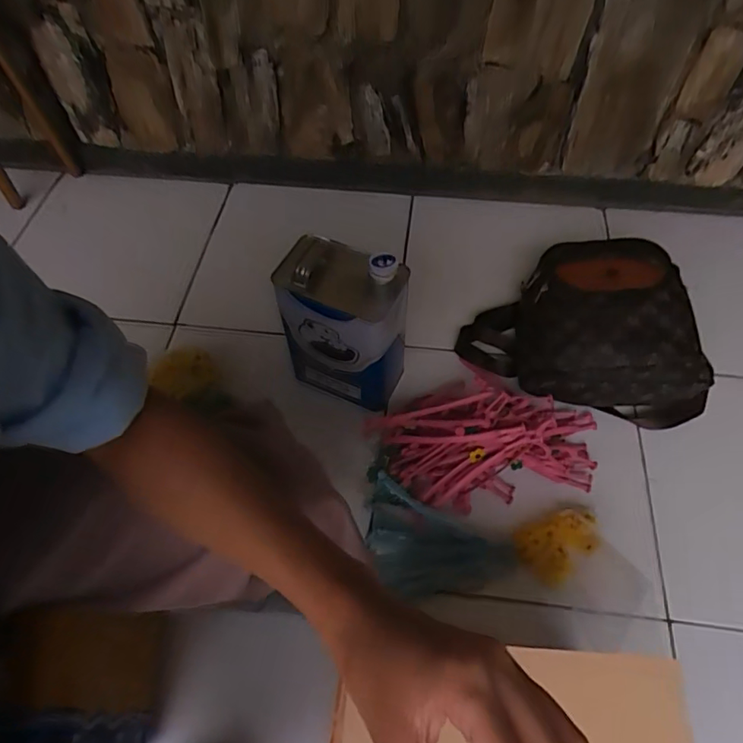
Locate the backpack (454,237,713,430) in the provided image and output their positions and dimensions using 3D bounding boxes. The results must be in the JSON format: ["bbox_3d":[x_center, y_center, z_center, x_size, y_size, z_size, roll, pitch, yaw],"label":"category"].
[{"bbox_3d":[0.343,-0.099,0.873,0.368,0.155,0.307,8,57,6],"label":"backpack"}]

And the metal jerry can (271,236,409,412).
[{"bbox_3d":[-0.033,-0.058,0.797,0.168,0.254,0.097,21,60,14],"label":"metal jerry can"}]

